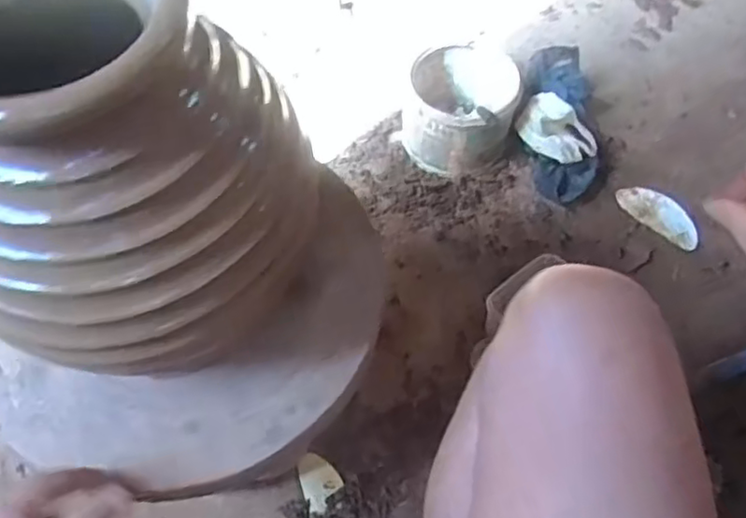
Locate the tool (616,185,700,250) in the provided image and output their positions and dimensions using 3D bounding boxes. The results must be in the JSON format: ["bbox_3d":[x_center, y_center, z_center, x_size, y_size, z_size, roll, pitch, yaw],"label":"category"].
[{"bbox_3d":[0.451,-0.073,1.027,0.012,0.054,0.148,-4,37,-41],"label":"tool"}]

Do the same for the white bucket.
[{"bbox_3d":[0.140,-0.247,1.064,0.182,0.136,0.211,17,60,11],"label":"white bucket"}]

